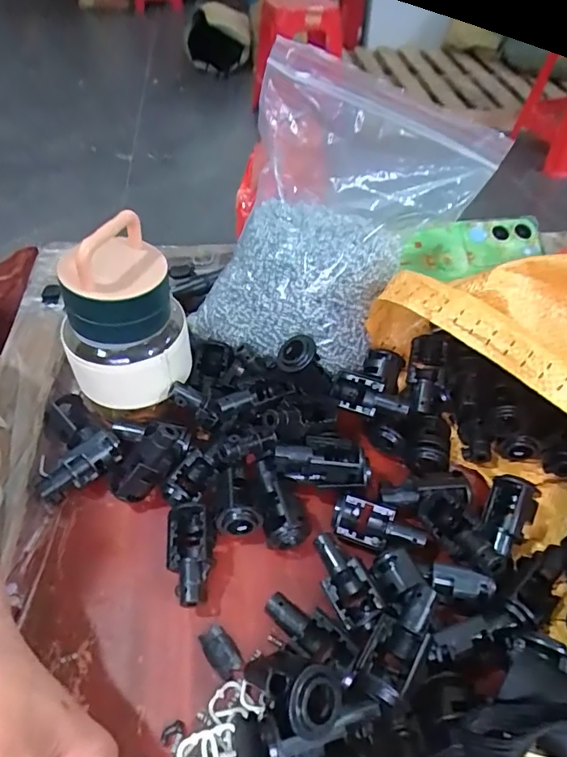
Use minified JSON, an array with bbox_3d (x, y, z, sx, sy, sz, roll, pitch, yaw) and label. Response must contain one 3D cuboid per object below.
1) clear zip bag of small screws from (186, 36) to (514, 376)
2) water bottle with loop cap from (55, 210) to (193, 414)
[{"bbox_3d":[0.036,-0.109,0.329,0.172,0.143,0.143,17,50,15],"label":"clear zip bag of small screws"},{"bbox_3d":[-0.100,-0.036,0.304,0.073,0.117,0.060,-21,52,-18],"label":"water bottle with loop cap"}]

